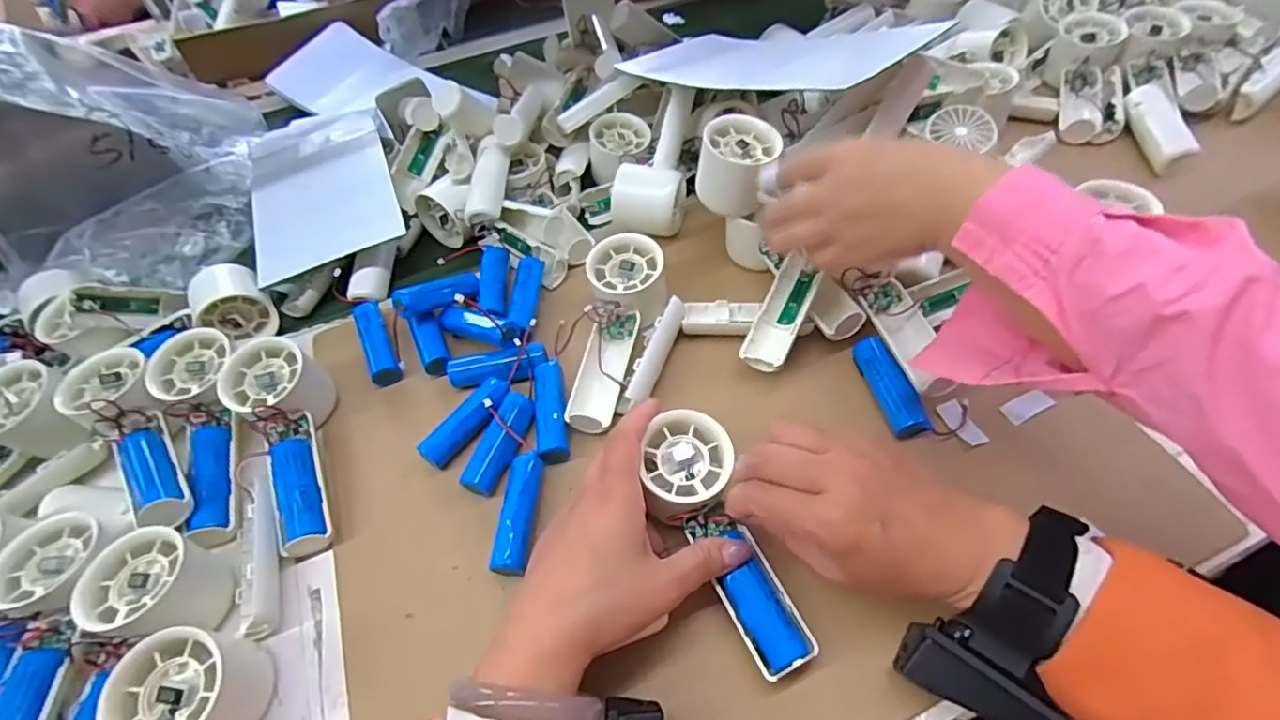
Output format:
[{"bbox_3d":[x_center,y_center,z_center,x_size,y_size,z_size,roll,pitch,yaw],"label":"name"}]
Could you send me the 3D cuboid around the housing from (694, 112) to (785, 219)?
[{"bbox_3d":[0.075,-0.146,0.456,0.053,0.055,0.053,20,57,19],"label":"housing"}]

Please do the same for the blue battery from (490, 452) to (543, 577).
[{"bbox_3d":[-0.076,0.096,0.377,0.021,0.025,0.076,-1,52,5],"label":"blue battery"}]

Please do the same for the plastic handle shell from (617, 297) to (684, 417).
[{"bbox_3d":[0.011,-0.006,0.433,0.017,0.022,0.097,17,56,18],"label":"plastic handle shell"}]

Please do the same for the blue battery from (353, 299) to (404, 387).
[{"bbox_3d":[-0.208,-0.015,0.475,0.021,0.019,0.078,-23,54,-12],"label":"blue battery"}]

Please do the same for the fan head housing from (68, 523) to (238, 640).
[{"bbox_3d":[-0.277,0.132,0.348,0.061,0.044,0.055,9,54,12],"label":"fan head housing"}]

